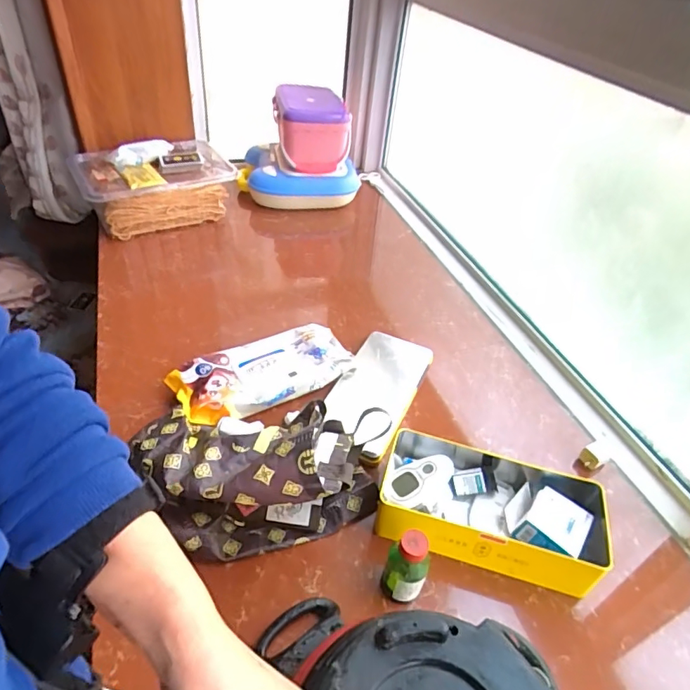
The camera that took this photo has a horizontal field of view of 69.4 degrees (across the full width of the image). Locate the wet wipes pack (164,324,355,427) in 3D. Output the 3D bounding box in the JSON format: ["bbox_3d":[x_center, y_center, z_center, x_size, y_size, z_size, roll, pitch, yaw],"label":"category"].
[{"bbox_3d":[-0.123,0.049,0.790,0.269,0.071,0.124,-20,47,-25],"label":"wet wipes pack"}]

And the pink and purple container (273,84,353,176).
[{"bbox_3d":[-0.087,-0.554,1.281,0.176,0.149,0.202,-2,42,-10],"label":"pink and purple container"}]

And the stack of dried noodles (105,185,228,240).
[{"bbox_3d":[-0.401,-0.312,1.140,0.270,0.098,0.052,-16,46,-23],"label":"stack of dried noodles"}]

